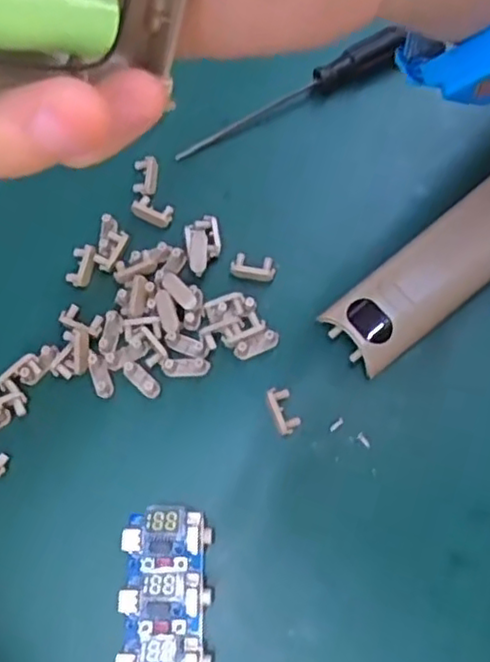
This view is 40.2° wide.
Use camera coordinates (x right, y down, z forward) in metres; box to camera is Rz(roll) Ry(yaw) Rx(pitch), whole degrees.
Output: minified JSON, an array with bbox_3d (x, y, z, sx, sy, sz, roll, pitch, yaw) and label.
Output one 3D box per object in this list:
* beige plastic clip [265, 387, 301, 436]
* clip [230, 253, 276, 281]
[{"bbox_3d":[0.016,0.032,0.270,0.010,0.004,0.020,-18,71,-4],"label":"beige plastic clip"},{"bbox_3d":[0.004,-0.028,0.291,0.019,0.006,0.010,8,71,6],"label":"clip"}]

